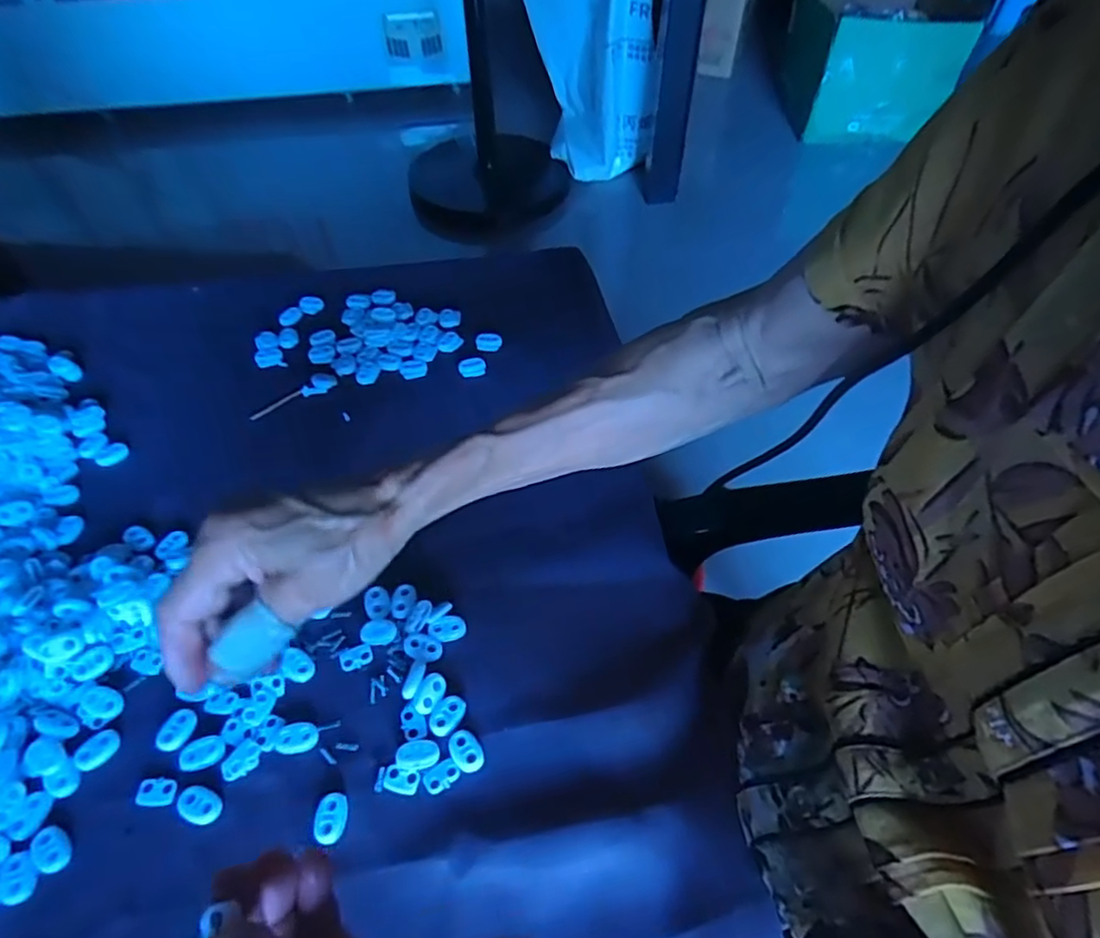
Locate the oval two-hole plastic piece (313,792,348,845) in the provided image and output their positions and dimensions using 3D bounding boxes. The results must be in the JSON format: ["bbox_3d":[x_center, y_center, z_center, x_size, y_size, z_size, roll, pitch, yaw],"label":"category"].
[{"bbox_3d":[-0.110,0.175,0.324,0.015,0.006,0.022,-4,51,-4],"label":"oval two-hole plastic piece"}]

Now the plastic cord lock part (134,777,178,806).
[{"bbox_3d":[-0.205,0.167,0.335,0.020,0.004,0.013,-1,50,-2],"label":"plastic cord lock part"}]

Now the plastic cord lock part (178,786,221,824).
[{"bbox_3d":[-0.180,0.172,0.330,0.023,0.004,0.015,22,54,17],"label":"plastic cord lock part"}]

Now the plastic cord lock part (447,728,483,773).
[{"bbox_3d":[-0.045,0.150,0.344,0.015,0.004,0.022,-31,57,-24],"label":"plastic cord lock part"}]

